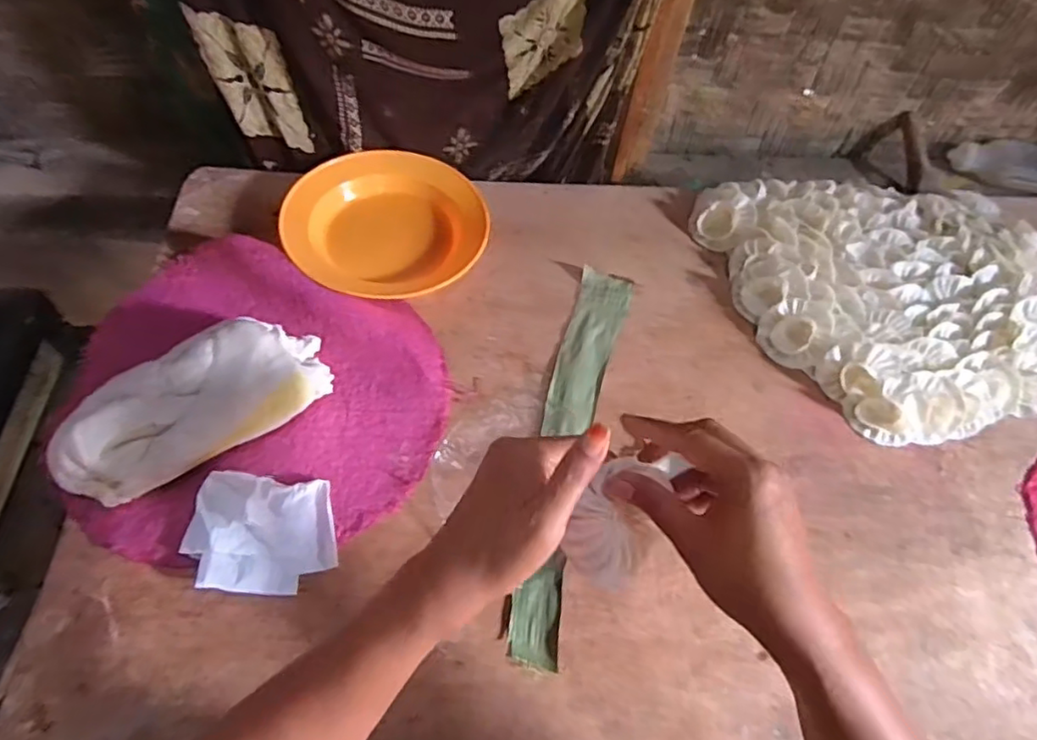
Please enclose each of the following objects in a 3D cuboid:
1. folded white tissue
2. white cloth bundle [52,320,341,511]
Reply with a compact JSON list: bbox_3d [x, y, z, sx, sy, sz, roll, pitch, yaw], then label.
[{"bbox_3d":[-0.210,0.133,0.519,0.111,0.033,0.092,0,58,-3],"label":"folded white tissue"},{"bbox_3d":[-0.268,0.032,0.534,0.212,0.086,0.086,-34,66,-21],"label":"white cloth bundle"}]

